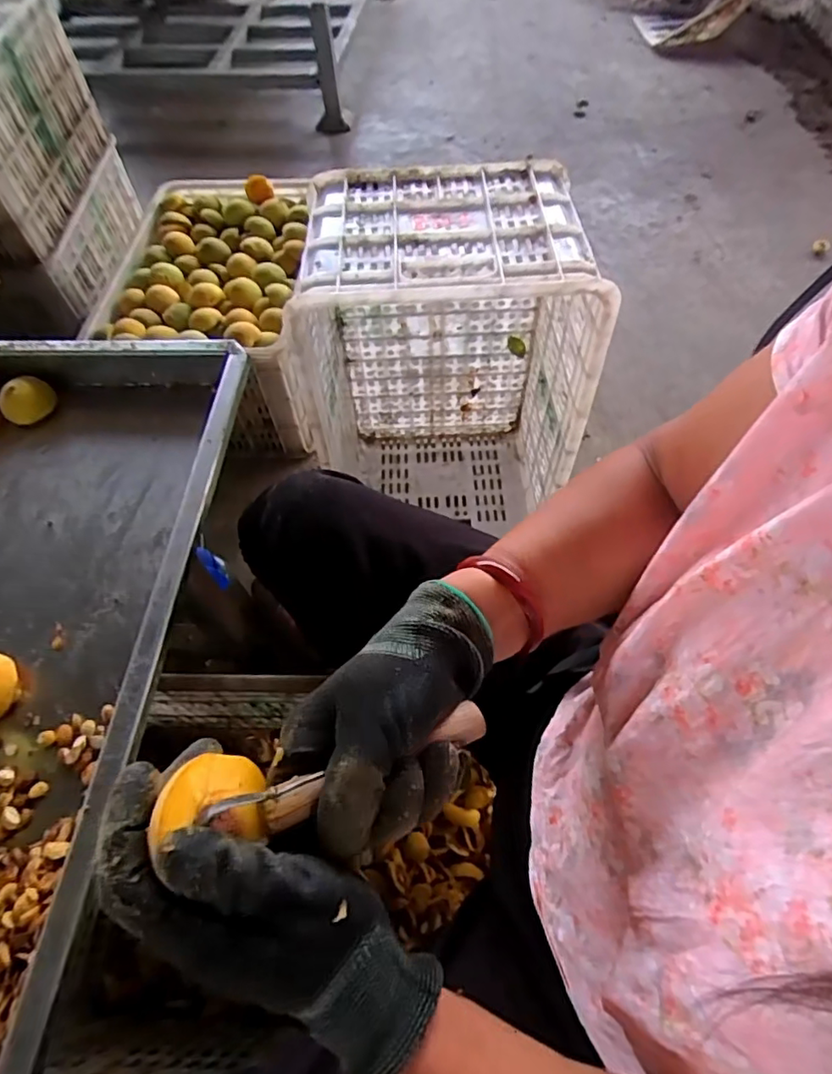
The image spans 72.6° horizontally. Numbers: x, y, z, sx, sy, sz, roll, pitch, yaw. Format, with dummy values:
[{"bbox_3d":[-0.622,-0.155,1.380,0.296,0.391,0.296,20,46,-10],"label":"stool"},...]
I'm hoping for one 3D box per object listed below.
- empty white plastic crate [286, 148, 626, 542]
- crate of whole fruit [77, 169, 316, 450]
[{"bbox_3d":[0.028,-0.221,0.863,0.372,0.512,0.276,-4,59,0],"label":"empty white plastic crate"},{"bbox_3d":[-0.372,-0.434,1.127,0.330,0.249,0.577,-1,59,2],"label":"crate of whole fruit"}]

